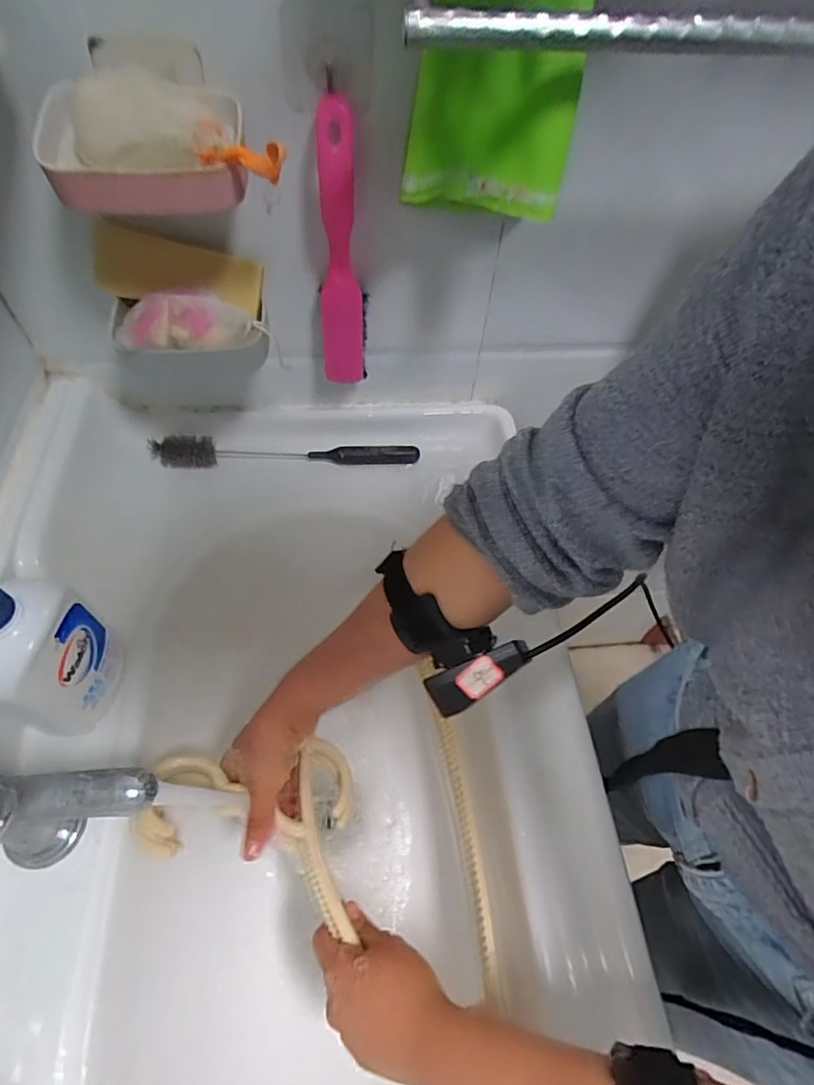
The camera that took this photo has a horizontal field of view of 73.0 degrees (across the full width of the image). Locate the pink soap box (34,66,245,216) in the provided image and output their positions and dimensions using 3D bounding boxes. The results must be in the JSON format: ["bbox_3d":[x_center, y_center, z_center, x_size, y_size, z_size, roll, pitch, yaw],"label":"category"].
[{"bbox_3d":[-0.171,-0.262,0.362,0.119,0.059,0.072,-5,57,-7],"label":"pink soap box"}]

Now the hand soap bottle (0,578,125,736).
[{"bbox_3d":[-0.271,0.070,0.395,0.051,0.191,0.092,17,57,8],"label":"hand soap bottle"}]

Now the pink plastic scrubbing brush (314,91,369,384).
[{"bbox_3d":[-0.058,-0.244,0.487,0.043,0.239,0.033,-1,57,-4],"label":"pink plastic scrubbing brush"}]

